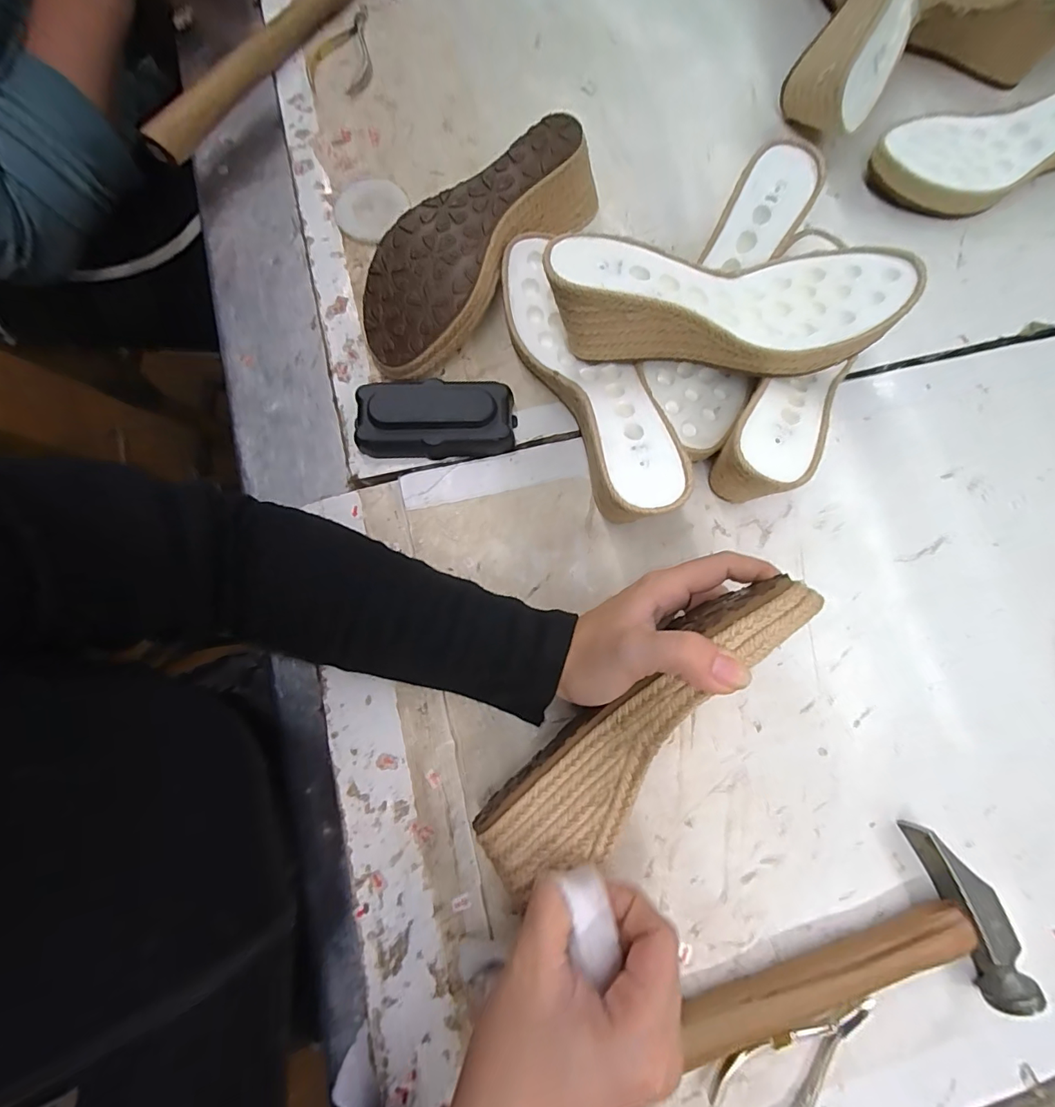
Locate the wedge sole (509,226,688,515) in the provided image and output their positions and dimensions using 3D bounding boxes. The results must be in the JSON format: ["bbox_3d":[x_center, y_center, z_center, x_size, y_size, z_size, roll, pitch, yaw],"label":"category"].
[{"bbox_3d":[0.039,-0.119,0.334,0.061,0.064,0.224,-20,77,-6],"label":"wedge sole"}]

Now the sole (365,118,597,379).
[{"bbox_3d":[-0.041,-0.219,0.358,0.077,0.069,0.204,40,78,8],"label":"sole"}]

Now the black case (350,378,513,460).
[{"bbox_3d":[-0.063,-0.094,0.344,0.106,0.026,0.048,-4,76,-2],"label":"black case"}]

